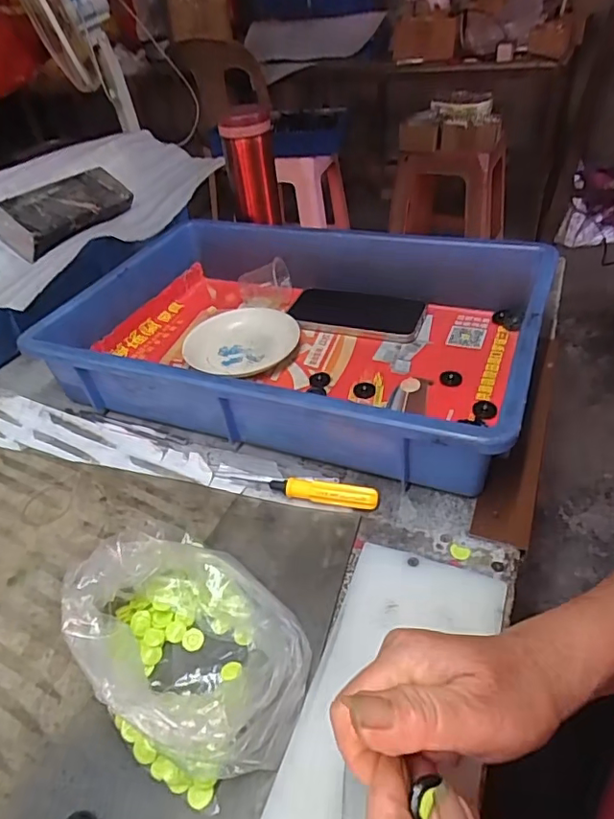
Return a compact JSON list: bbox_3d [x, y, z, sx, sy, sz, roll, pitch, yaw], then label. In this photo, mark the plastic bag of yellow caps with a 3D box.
[{"bbox_3d":[-0.069,0.124,0.312,0.107,0.051,0.156,-28,43,-25],"label":"plastic bag of yellow caps"}]

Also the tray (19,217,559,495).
[{"bbox_3d":[-0.009,-0.084,0.543,0.442,0.089,0.306,12,42,21],"label":"tray"}]

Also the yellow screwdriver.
[{"bbox_3d":[-0.011,0.058,0.422,0.133,0.014,0.016,9,41,19],"label":"yellow screwdriver"}]

